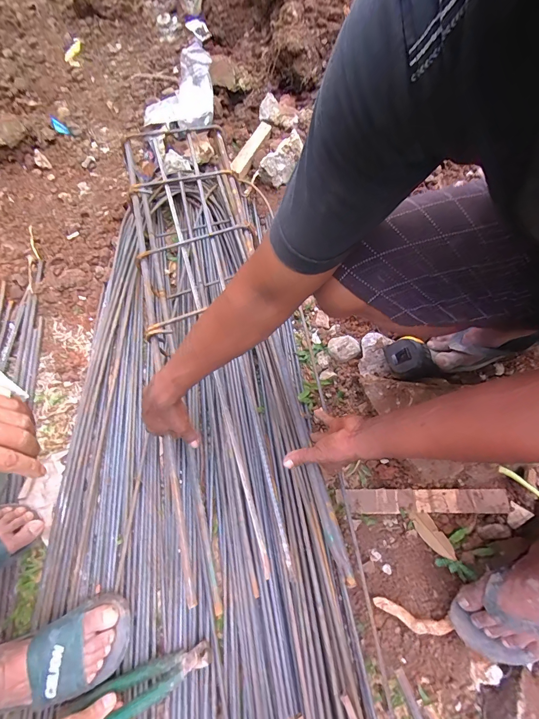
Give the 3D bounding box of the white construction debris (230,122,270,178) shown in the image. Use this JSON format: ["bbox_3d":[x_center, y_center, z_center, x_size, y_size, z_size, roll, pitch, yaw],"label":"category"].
[{"bbox_3d":[-0.052,-0.609,0.917,0.040,0.019,0.222,18,71,12],"label":"white construction debris"}]

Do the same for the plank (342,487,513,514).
[{"bbox_3d":[0.288,0.260,0.593,0.279,0.006,0.041,-4,73,6],"label":"plank"}]

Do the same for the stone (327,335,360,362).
[{"bbox_3d":[0.160,-0.027,0.698,0.052,0.038,0.056,1,65,-2],"label":"stone"}]

